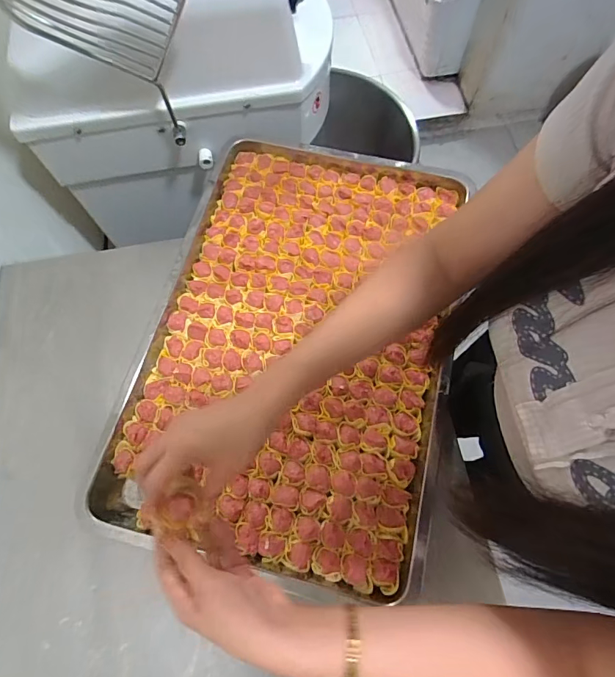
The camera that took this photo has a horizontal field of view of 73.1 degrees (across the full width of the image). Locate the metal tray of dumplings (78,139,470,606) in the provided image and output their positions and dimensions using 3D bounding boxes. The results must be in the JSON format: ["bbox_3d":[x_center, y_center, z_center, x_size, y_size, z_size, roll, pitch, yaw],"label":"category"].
[{"bbox_3d":[-0.012,-0.014,0.557,0.378,0.045,0.583,12,72,6],"label":"metal tray of dumplings"}]

